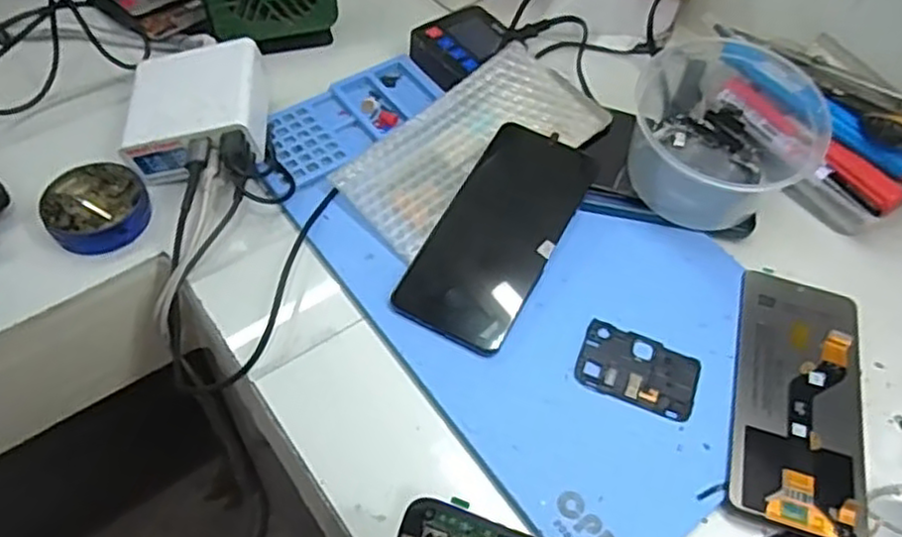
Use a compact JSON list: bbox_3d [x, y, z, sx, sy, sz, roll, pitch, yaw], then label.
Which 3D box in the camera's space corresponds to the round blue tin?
[{"bbox_3d":[-0.229,-0.040,0.457,0.065,0.020,0.060,1,55,-2],"label":"round blue tin"}]

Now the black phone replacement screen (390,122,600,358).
[{"bbox_3d":[0.031,-0.025,0.449,0.073,0.007,0.159,27,67,10],"label":"black phone replacement screen"}]

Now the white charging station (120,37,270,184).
[{"bbox_3d":[-0.173,-0.111,0.486,0.090,0.045,0.097,-7,56,-8],"label":"white charging station"}]

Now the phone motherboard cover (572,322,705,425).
[{"bbox_3d":[0.110,0.058,0.414,0.068,0.004,0.047,20,57,11],"label":"phone motherboard cover"}]

